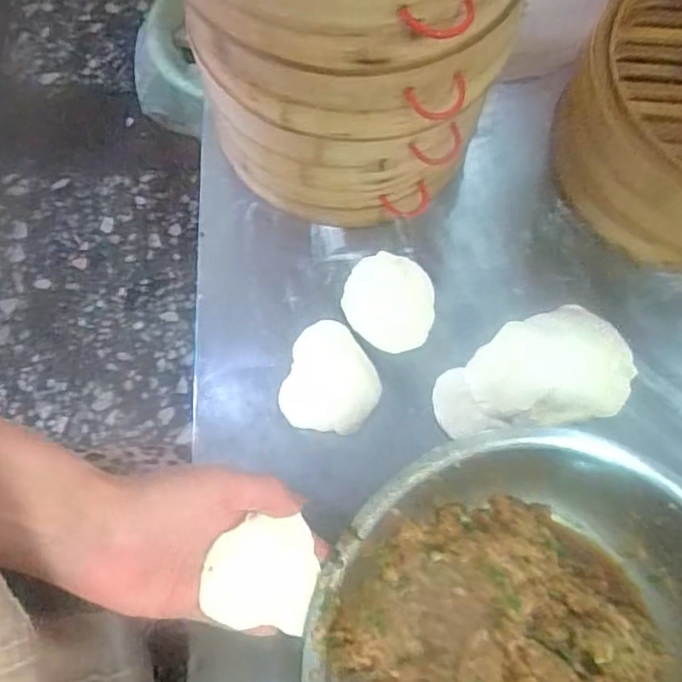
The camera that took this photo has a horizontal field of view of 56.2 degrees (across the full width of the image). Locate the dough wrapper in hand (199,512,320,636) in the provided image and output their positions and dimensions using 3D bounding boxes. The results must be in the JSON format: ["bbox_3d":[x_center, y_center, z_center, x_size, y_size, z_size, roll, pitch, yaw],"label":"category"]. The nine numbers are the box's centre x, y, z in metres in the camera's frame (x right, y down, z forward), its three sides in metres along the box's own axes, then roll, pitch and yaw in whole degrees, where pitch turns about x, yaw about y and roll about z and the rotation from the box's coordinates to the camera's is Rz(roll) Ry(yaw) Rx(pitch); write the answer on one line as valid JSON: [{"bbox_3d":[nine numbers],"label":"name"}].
[{"bbox_3d":[-0.042,0.126,0.353,0.063,0.004,0.058,22,75,-21],"label":"dough wrapper in hand"}]

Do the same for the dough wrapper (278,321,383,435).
[{"bbox_3d":[-0.005,0.028,0.482,0.069,0.005,0.083,16,72,4],"label":"dough wrapper"}]

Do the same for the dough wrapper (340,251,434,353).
[{"bbox_3d":[0.037,-0.031,0.502,0.070,0.004,0.075,13,78,5],"label":"dough wrapper"}]

